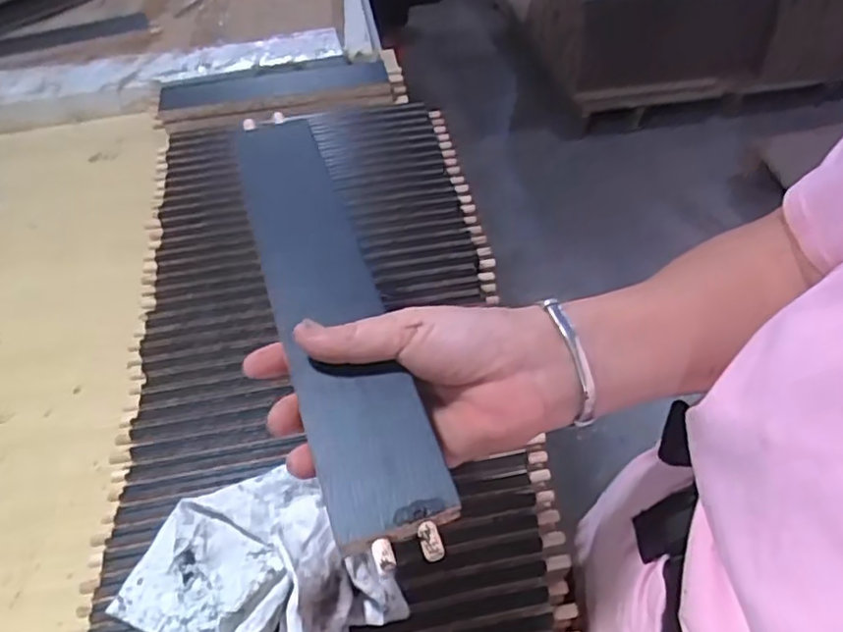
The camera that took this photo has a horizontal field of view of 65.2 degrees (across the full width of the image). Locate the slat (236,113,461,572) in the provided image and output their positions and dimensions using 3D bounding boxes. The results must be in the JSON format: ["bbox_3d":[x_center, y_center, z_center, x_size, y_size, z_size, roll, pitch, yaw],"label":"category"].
[{"bbox_3d":[-0.053,-0.015,0.353,0.056,0.019,0.296,-14,52,-10],"label":"slat"}]

